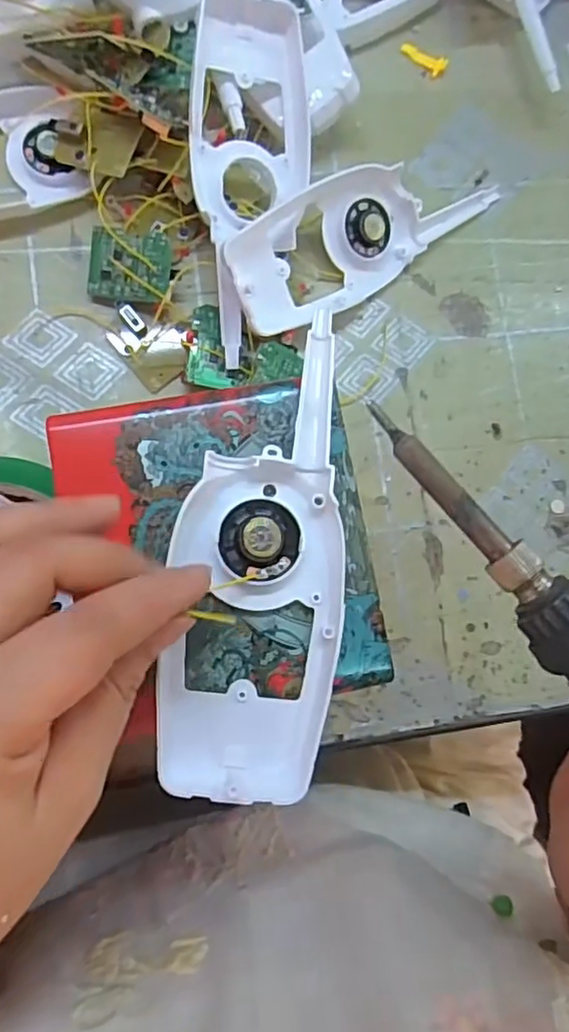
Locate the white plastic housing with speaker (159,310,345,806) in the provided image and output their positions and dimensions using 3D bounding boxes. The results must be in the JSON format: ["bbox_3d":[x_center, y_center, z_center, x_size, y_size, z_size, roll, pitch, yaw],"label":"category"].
[{"bbox_3d":[-0.007,0.012,0.215,0.058,0.015,0.161,10,82,-6],"label":"white plastic housing with speaker"}]

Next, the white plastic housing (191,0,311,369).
[{"bbox_3d":[-0.019,-0.163,0.311,0.058,0.031,0.165,1,95,-22],"label":"white plastic housing"}]

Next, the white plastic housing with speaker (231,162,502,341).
[{"bbox_3d":[0.041,-0.149,0.325,0.154,0.014,0.058,-34,113,-12],"label":"white plastic housing with speaker"}]

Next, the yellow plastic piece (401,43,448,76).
[{"bbox_3d":[0.079,-0.261,0.355,0.028,0.004,0.009,26,82,-4],"label":"yellow plastic piece"}]

